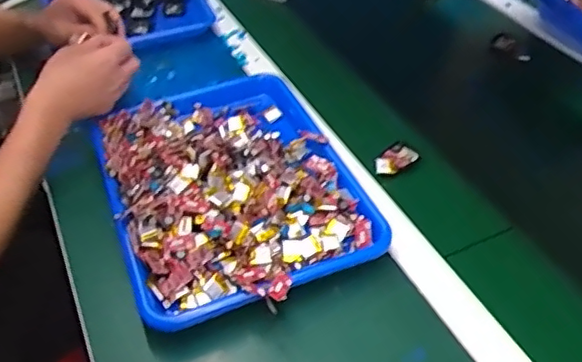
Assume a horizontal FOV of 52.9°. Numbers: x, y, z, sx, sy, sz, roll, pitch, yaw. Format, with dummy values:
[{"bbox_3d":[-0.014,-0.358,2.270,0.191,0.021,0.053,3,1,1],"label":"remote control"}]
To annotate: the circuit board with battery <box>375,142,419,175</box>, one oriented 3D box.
[{"bbox_3d":[0.123,-0.025,0.685,0.033,0.015,0.061,28,51,29],"label":"circuit board with battery"}]

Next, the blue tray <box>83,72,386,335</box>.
[{"bbox_3d":[-0.068,-0.007,0.640,0.261,0.060,0.339,-17,45,-15],"label":"blue tray"}]

